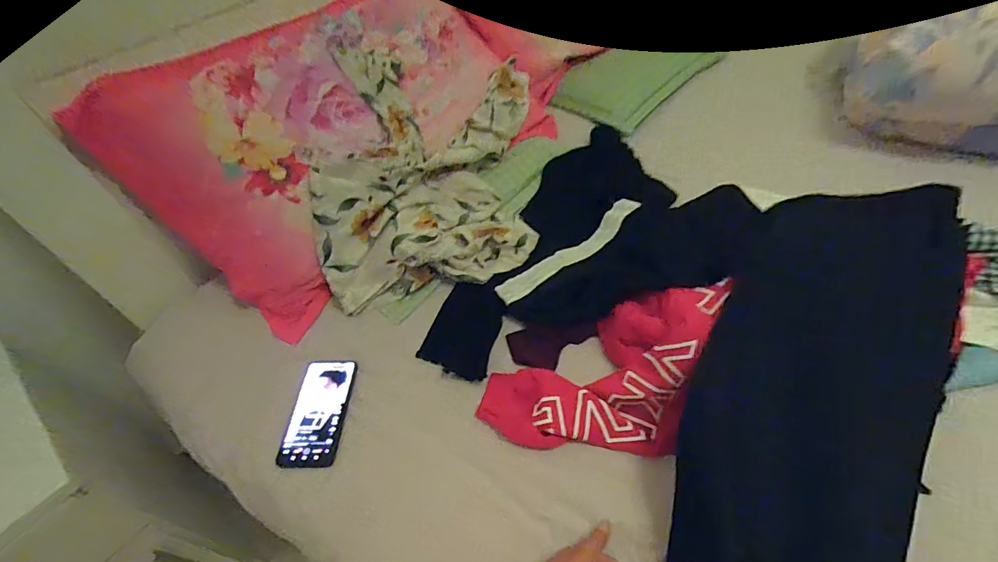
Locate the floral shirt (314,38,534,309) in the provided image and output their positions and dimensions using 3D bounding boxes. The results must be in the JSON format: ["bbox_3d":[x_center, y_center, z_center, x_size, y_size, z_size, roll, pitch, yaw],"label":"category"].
[{"bbox_3d":[-0.122,-0.212,0.790,0.352,0.251,0.426,-4,49,3],"label":"floral shirt"}]

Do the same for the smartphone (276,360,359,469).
[{"bbox_3d":[-0.264,0.191,0.672,0.077,0.012,0.164,11,52,-9],"label":"smartphone"}]

